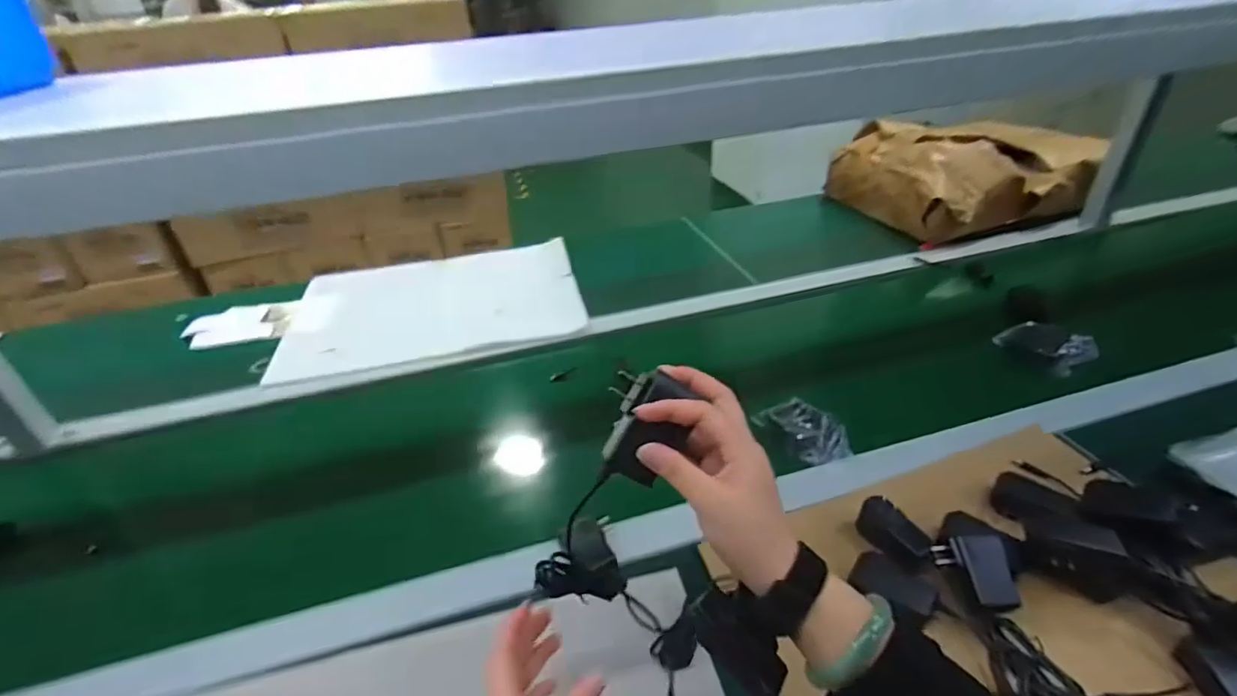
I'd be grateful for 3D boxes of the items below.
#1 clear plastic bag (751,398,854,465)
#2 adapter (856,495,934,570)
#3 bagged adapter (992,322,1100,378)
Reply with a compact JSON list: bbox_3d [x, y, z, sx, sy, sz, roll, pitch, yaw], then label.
[{"bbox_3d":[0.243,0.103,0.738,0.058,0.045,0.124,-16,36,-18],"label":"clear plastic bag"},{"bbox_3d":[0.282,0.189,0.571,0.026,0.047,0.078,-23,38,-26],"label":"adapter"},{"bbox_3d":[0.655,-0.004,0.860,0.128,0.067,0.034,20,41,30],"label":"bagged adapter"}]

